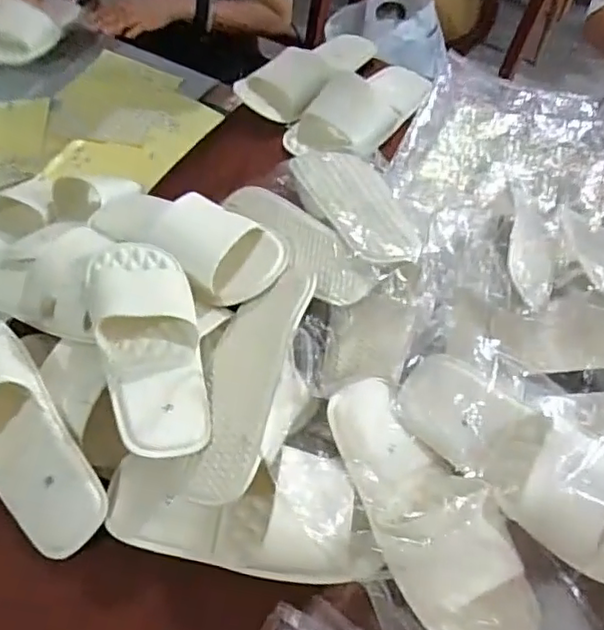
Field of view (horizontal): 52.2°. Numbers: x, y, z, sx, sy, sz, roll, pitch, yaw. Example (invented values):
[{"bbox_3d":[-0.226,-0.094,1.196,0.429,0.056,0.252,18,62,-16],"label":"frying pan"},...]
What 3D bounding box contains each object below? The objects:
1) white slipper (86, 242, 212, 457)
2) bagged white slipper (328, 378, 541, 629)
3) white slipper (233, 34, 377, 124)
[{"bbox_3d":[-0.141,0.026,0.579,0.090,0.054,0.226,-16,56,-15],"label":"white slipper"},{"bbox_3d":[0.105,0.167,0.529,0.101,0.058,0.245,-22,58,-19],"label":"bagged white slipper"},{"bbox_3d":[0.023,-0.379,0.941,0.119,0.069,0.264,34,58,20],"label":"white slipper"}]

